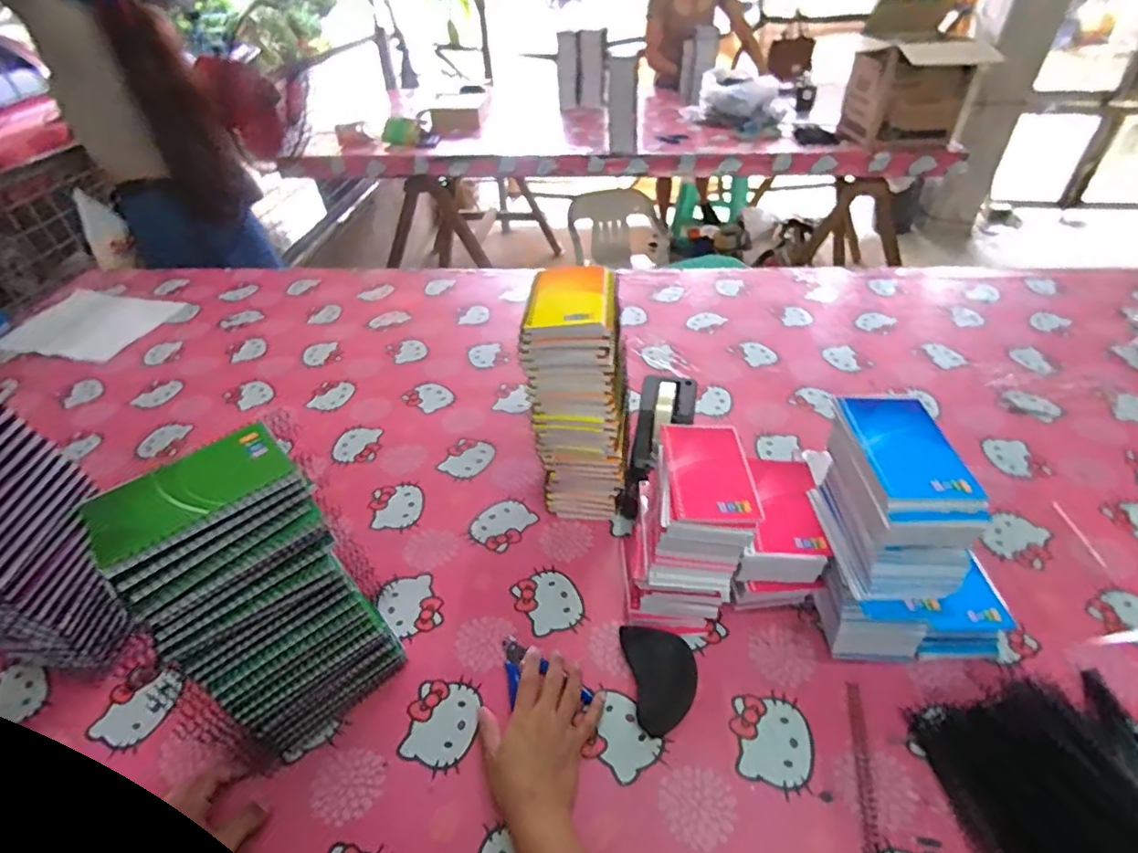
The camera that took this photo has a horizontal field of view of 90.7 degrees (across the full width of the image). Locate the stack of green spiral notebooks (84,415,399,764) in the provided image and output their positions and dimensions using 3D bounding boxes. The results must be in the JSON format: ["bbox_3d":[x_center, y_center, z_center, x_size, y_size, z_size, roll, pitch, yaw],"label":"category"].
[{"bbox_3d":[-0.267,0.159,0.502,0.140,0.294,0.102,-34,50,-29],"label":"stack of green spiral notebooks"}]

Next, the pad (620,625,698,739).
[{"bbox_3d":[0.095,0.252,0.573,0.066,0.014,0.103,-14,59,2],"label":"pad"}]

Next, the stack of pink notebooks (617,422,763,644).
[{"bbox_3d":[0.125,0.113,0.617,0.123,0.175,0.152,-2,42,1],"label":"stack of pink notebooks"}]

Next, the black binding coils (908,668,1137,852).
[{"bbox_3d":[0.428,0.304,0.468,0.194,0.066,0.187,-4,42,0],"label":"black binding coils"}]

